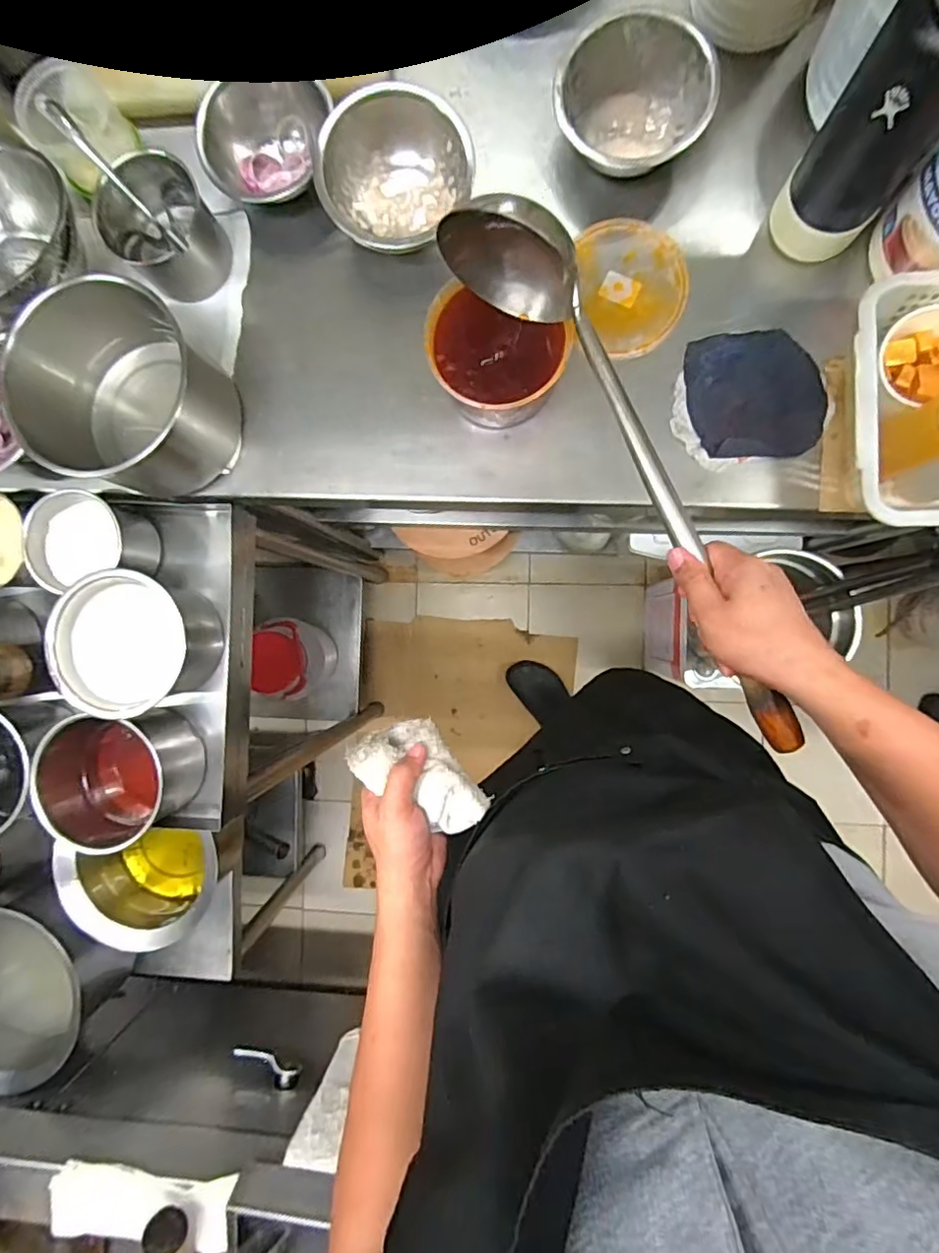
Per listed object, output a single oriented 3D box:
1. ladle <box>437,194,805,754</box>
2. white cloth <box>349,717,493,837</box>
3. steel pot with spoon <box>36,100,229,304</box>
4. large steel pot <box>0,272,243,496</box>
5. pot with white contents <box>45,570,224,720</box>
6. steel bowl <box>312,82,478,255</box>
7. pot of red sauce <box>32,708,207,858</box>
[{"bbox_3d":[0.116,-0.127,0.462,0.085,0.092,0.503,-24,80,5],"label":"ladle"},{"bbox_3d":[-0.042,0.130,0.503,0.127,0.043,0.064,35,93,4],"label":"white cloth"},{"bbox_3d":[-0.348,-0.447,0.596,0.111,0.103,0.152,-44,86,4],"label":"steel pot with spoon"},{"bbox_3d":[-0.353,-0.237,0.583,0.162,0.148,0.165,0,90,5],"label":"large steel pot"},{"bbox_3d":[-0.386,0.018,0.657,0.155,0.109,0.152,0,90,5],"label":"pot with white contents"},{"bbox_3d":[-0.076,-0.462,0.584,0.157,0.070,0.136,-2,90,5],"label":"steel bowl"},{"bbox_3d":[-0.411,0.176,0.676,0.148,0.132,0.147,0,90,5],"label":"pot of red sauce"}]

